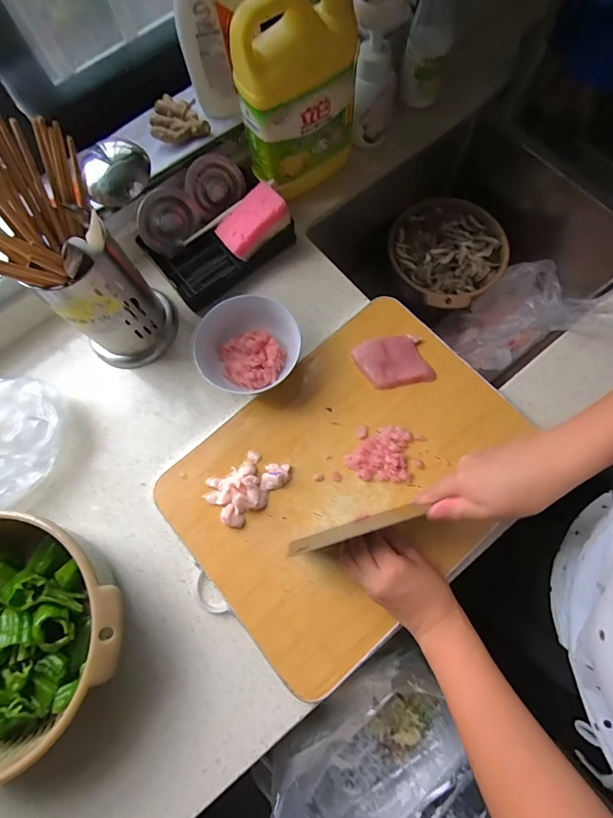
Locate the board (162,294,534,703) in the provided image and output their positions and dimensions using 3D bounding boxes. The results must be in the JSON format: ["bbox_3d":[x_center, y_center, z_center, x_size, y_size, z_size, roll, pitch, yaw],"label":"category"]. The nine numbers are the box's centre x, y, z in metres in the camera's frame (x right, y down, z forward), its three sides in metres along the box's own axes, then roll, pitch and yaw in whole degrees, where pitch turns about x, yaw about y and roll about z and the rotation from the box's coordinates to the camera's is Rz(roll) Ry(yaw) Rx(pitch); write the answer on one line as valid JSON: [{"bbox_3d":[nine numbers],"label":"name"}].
[{"bbox_3d":[0.050,0.072,0.463,0.388,0.025,0.296,-41,77,-9],"label":"board"}]

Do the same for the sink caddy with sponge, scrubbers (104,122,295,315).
[{"bbox_3d":[-0.124,-0.248,0.541,0.156,0.075,0.205,43,80,13],"label":"sink caddy with sponge, scrubbers"}]

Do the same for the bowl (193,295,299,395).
[{"bbox_3d":[-0.073,-0.073,0.493,0.124,0.062,0.118,-1,74,2],"label":"bowl"}]

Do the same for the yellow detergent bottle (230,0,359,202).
[{"bbox_3d":[-0.006,-0.374,0.472,0.143,0.216,0.071,-43,77,-9],"label":"yellow detergent bottle"}]

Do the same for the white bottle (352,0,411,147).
[{"bbox_3d":[0.092,-0.451,0.530,0.069,0.153,0.080,10,75,5],"label":"white bottle"}]

